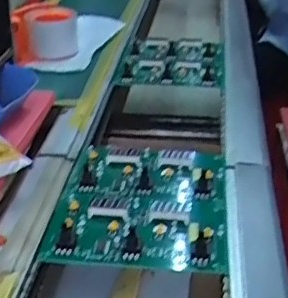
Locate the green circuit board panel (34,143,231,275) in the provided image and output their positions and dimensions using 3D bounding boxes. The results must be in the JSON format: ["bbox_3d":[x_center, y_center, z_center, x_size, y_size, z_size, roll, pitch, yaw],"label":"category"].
[{"bbox_3d":[0.000,0.047,0.575,0.162,0.023,0.191,3,29,5],"label":"green circuit board panel"}]

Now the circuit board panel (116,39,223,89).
[{"bbox_3d":[0.052,-0.144,0.937,0.156,0.025,0.206,7,27,6],"label":"circuit board panel"}]

